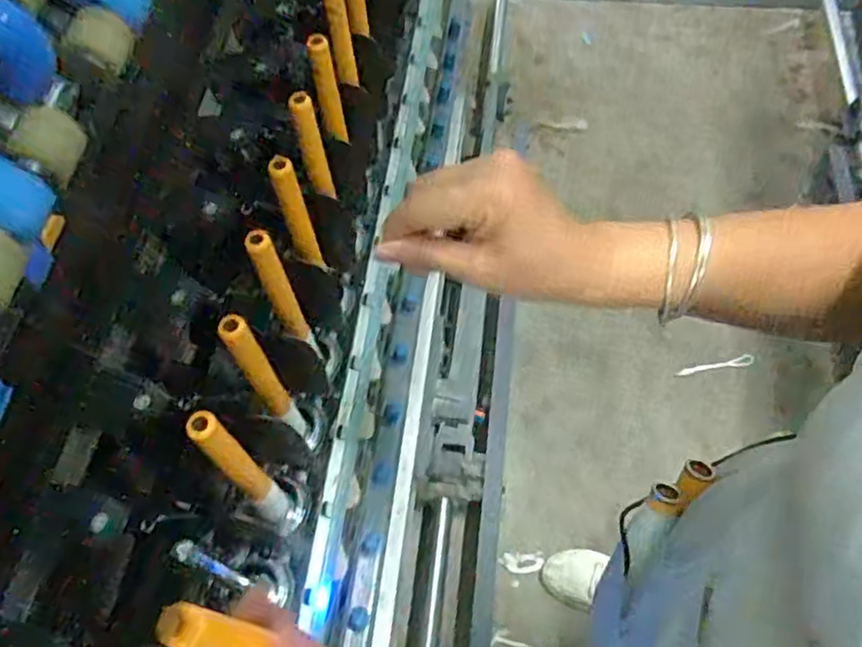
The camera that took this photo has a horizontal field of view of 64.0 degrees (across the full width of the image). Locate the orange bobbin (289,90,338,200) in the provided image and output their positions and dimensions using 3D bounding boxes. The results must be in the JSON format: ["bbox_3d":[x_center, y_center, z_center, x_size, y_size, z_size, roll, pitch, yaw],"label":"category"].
[{"bbox_3d":[-0.101,-0.149,0.591,0.021,0.099,0.023,-21,41,-10],"label":"orange bobbin"}]

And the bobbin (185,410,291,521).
[{"bbox_3d":[-0.133,0.111,0.508,0.024,0.205,0.020,-40,67,-18],"label":"bobbin"}]

